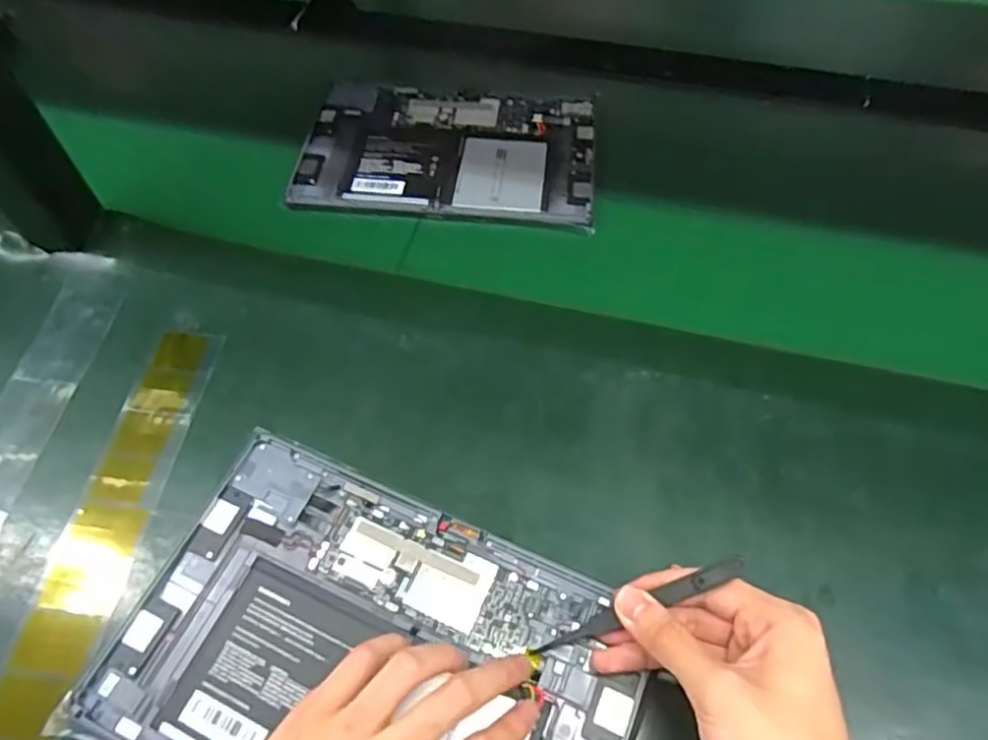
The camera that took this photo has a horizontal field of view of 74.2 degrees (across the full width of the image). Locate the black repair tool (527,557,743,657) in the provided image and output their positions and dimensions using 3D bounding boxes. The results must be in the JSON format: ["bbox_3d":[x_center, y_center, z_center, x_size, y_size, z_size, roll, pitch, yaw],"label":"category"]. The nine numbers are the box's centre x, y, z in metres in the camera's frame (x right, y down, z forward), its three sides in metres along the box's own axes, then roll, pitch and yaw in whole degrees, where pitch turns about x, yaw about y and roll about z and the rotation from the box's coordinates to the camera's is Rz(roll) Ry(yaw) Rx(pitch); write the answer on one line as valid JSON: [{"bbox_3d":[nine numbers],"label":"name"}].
[{"bbox_3d":[0.071,0.119,0.325,0.113,0.008,0.011,-28,59,13],"label":"black repair tool"}]

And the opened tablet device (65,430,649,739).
[{"bbox_3d":[-0.060,0.149,0.333,0.255,0.008,0.166,21,61,13],"label":"opened tablet device"}]

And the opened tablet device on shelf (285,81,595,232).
[{"bbox_3d":[-0.038,-0.193,0.571,0.251,0.005,0.158,7,58,5],"label":"opened tablet device on shelf"}]

